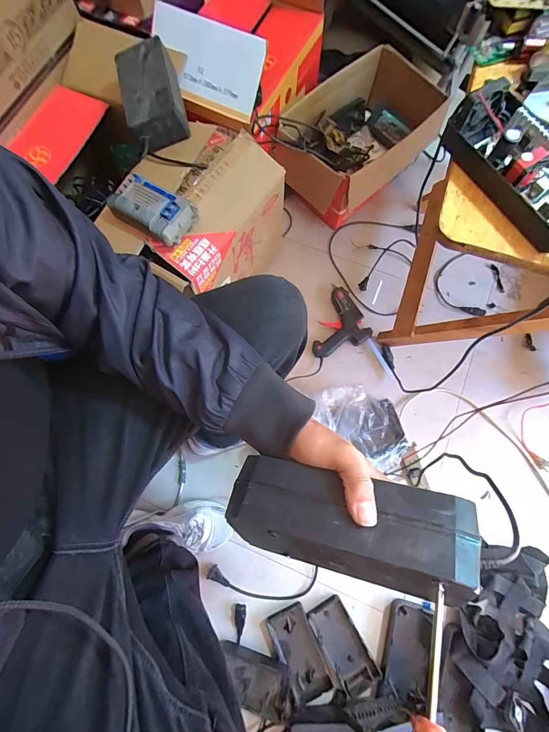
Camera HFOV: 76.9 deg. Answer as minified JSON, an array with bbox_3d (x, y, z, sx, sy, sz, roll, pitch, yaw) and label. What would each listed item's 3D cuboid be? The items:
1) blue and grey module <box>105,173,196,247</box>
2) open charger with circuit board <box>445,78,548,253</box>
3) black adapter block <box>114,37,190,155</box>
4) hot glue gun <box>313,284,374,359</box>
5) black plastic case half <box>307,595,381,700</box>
[{"bbox_3d":[-0.229,-0.295,0.644,0.161,0.042,0.096,29,77,8],"label":"blue and grey module"},{"bbox_3d":[0.271,-0.214,0.365,0.090,0.052,0.183,-32,77,-7],"label":"open charger with circuit board"},{"bbox_3d":[-0.246,-0.550,0.703,0.109,0.070,0.199,-17,79,8],"label":"black adapter block"},{"bbox_3d":[0.159,-0.113,0.930,0.170,0.031,0.162,-32,77,-7],"label":"hot glue gun"},{"bbox_3d":[0.146,0.599,0.738,0.090,0.021,0.174,-28,76,-7],"label":"black plastic case half"}]

